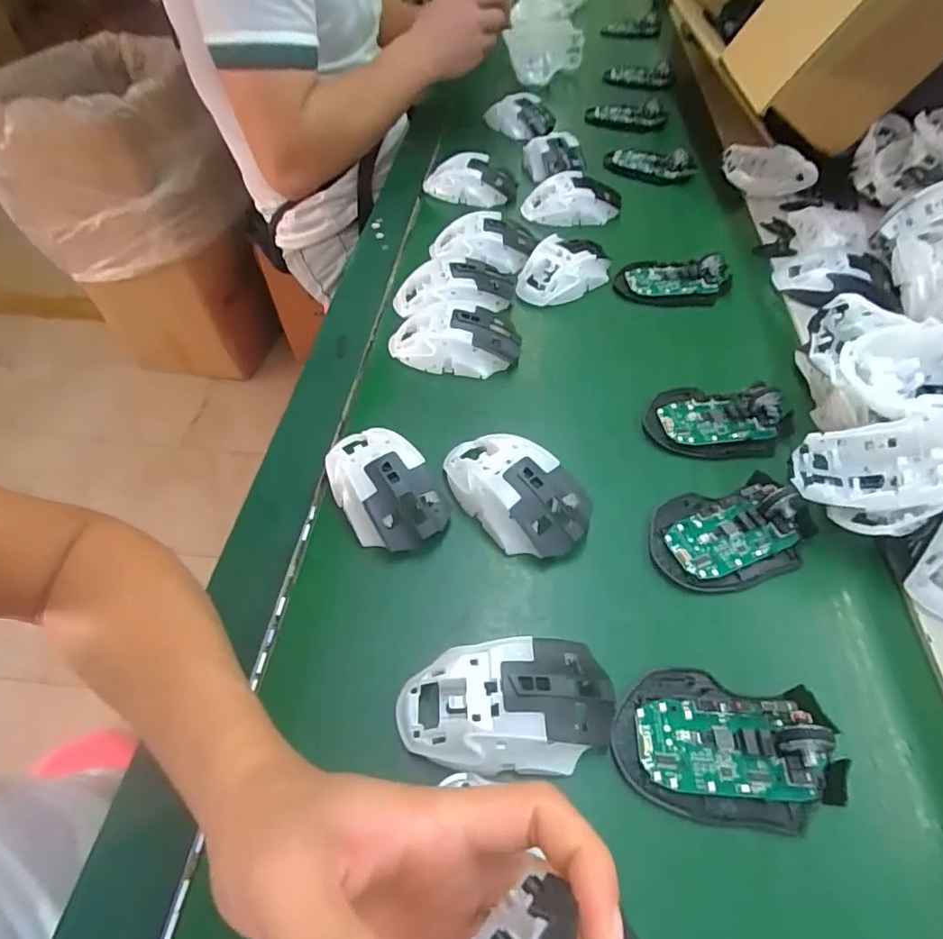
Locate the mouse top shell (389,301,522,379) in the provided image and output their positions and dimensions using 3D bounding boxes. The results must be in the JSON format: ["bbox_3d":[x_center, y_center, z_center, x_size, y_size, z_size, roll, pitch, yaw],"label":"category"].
[{"bbox_3d":[-0.014,-0.118,0.485,0.112,0.033,0.060,9,53,7],"label":"mouse top shell"}]

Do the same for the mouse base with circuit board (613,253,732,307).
[{"bbox_3d":[0.206,-0.192,0.549,0.113,0.025,0.060,0,52,0],"label":"mouse base with circuit board"}]

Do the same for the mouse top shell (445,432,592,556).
[{"bbox_3d":[0.028,0.013,0.385,0.117,0.035,0.068,33,59,23],"label":"mouse top shell"}]

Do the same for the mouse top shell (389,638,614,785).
[{"bbox_3d":[0.019,0.129,0.293,0.114,0.034,0.065,-5,52,-4],"label":"mouse top shell"}]

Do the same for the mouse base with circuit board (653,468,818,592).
[{"bbox_3d":[0.176,0.039,0.368,0.110,0.025,0.073,-17,54,-12],"label":"mouse base with circuit board"}]

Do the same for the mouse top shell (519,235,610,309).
[{"bbox_3d":[0.093,-0.205,0.553,0.107,0.035,0.063,-36,60,-24],"label":"mouse top shell"}]

